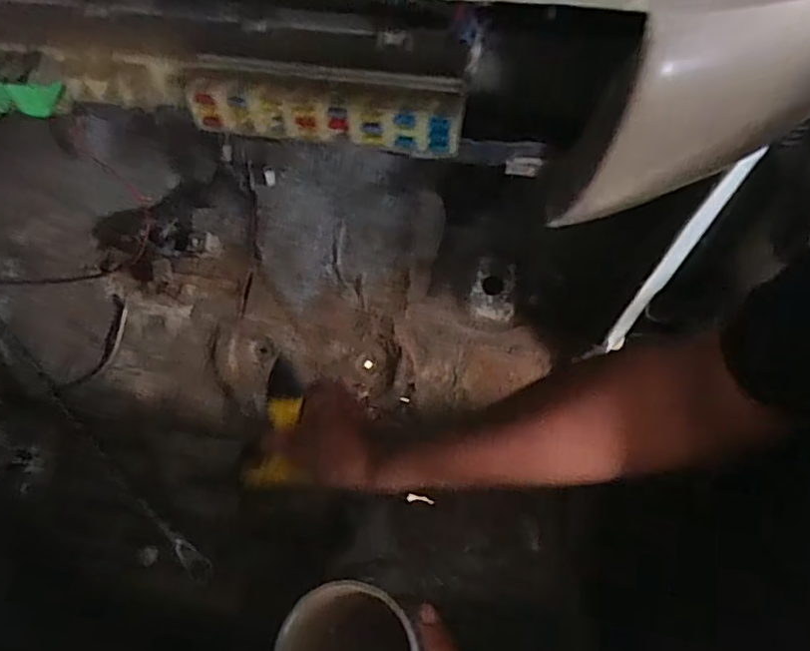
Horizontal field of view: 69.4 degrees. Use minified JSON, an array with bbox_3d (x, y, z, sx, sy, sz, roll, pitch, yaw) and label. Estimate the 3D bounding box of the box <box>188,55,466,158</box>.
[{"bbox_3d":[-0.040,-0.113,0.298,0.135,0.031,0.026,7,63,5],"label":"box"}]

